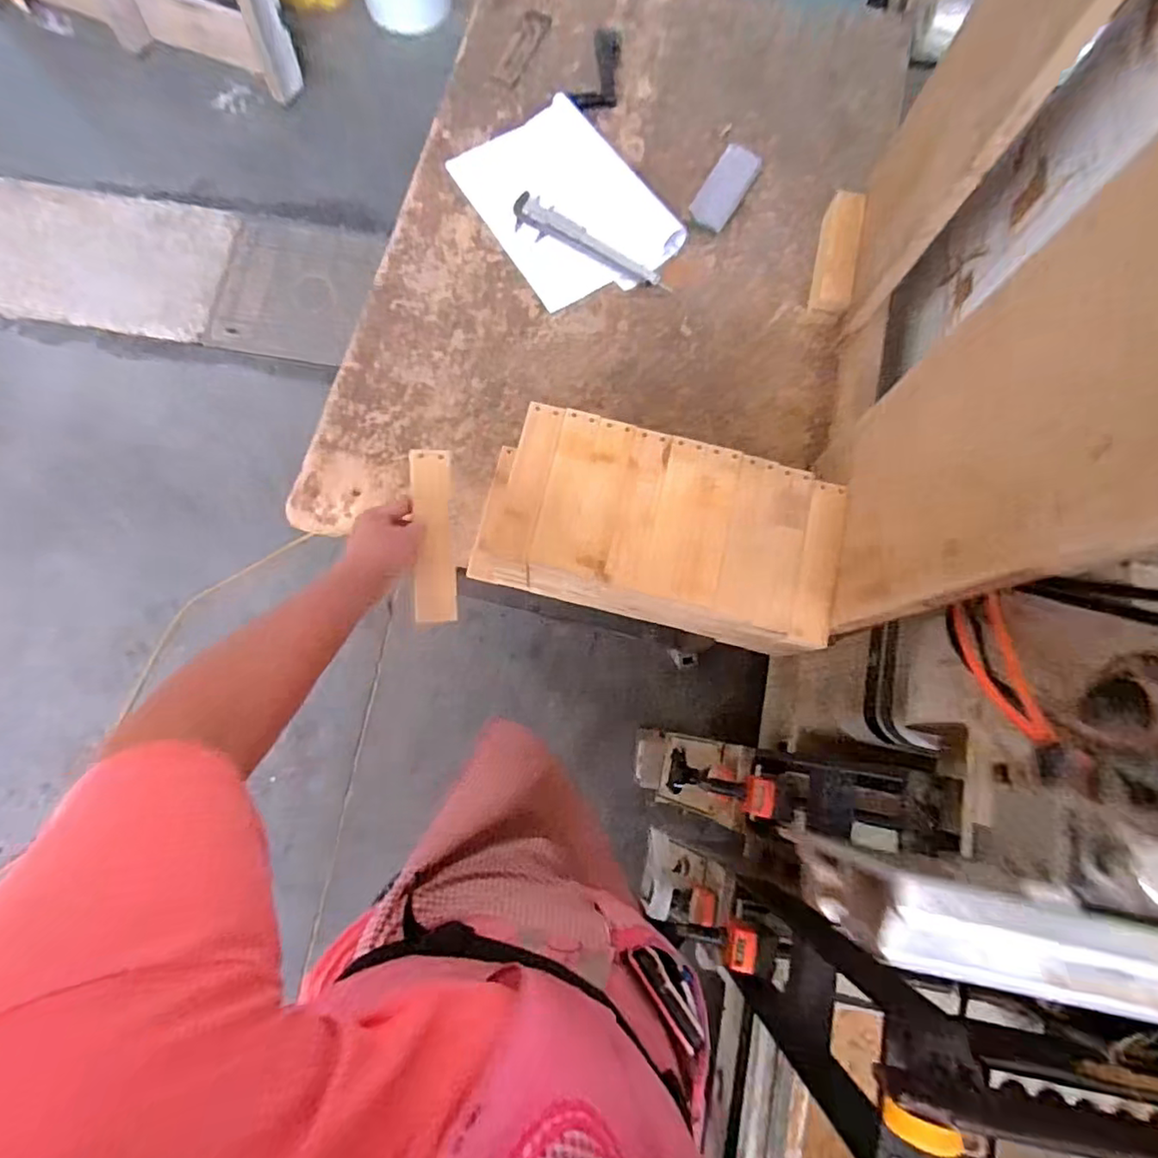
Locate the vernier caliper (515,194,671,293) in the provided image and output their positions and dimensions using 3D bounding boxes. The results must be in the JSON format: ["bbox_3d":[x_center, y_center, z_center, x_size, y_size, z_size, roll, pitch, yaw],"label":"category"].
[{"bbox_3d":[0.012,-0.491,0.903,0.263,0.006,0.056,36,78,7],"label":"vernier caliper"}]

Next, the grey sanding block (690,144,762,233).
[{"bbox_3d":[0.221,-0.590,0.911,0.059,0.029,0.137,31,78,6],"label":"grey sanding block"}]

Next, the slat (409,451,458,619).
[{"bbox_3d":[-0.152,-0.048,0.637,0.042,0.010,0.182,-2,81,-18],"label":"slat"}]

